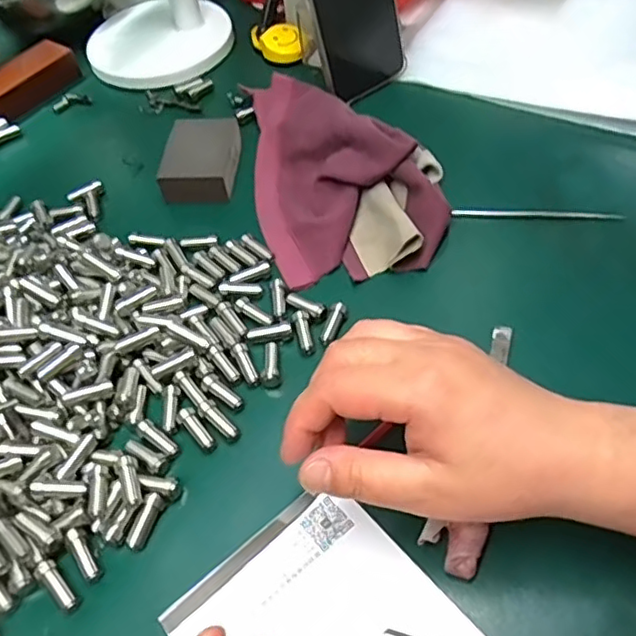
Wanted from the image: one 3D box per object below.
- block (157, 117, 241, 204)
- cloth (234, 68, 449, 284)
[{"bbox_3d":[-0.087,-0.121,0.463,0.050,0.022,0.071,0,54,5],"label":"block"},{"bbox_3d":[0.014,-0.121,0.443,0.124,0.041,0.210,-10,54,-3],"label":"cloth"}]

